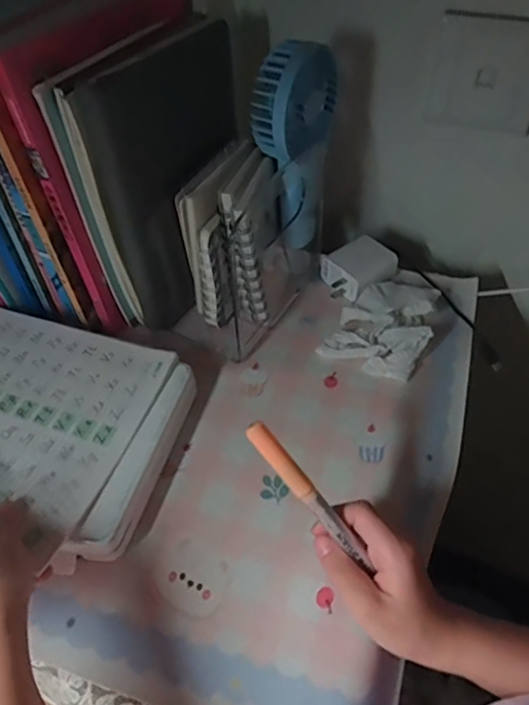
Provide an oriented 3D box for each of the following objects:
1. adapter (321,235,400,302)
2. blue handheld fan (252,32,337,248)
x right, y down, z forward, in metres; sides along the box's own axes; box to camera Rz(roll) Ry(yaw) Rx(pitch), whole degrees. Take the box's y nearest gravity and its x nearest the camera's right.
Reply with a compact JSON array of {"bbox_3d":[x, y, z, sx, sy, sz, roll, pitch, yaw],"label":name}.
[{"bbox_3d":[0.089,-0.081,0.523,0.065,0.025,0.049,-31,56,-22],"label":"adapter"},{"bbox_3d":[0.025,-0.161,0.443,0.034,0.165,0.075,24,55,21],"label":"blue handheld fan"}]

